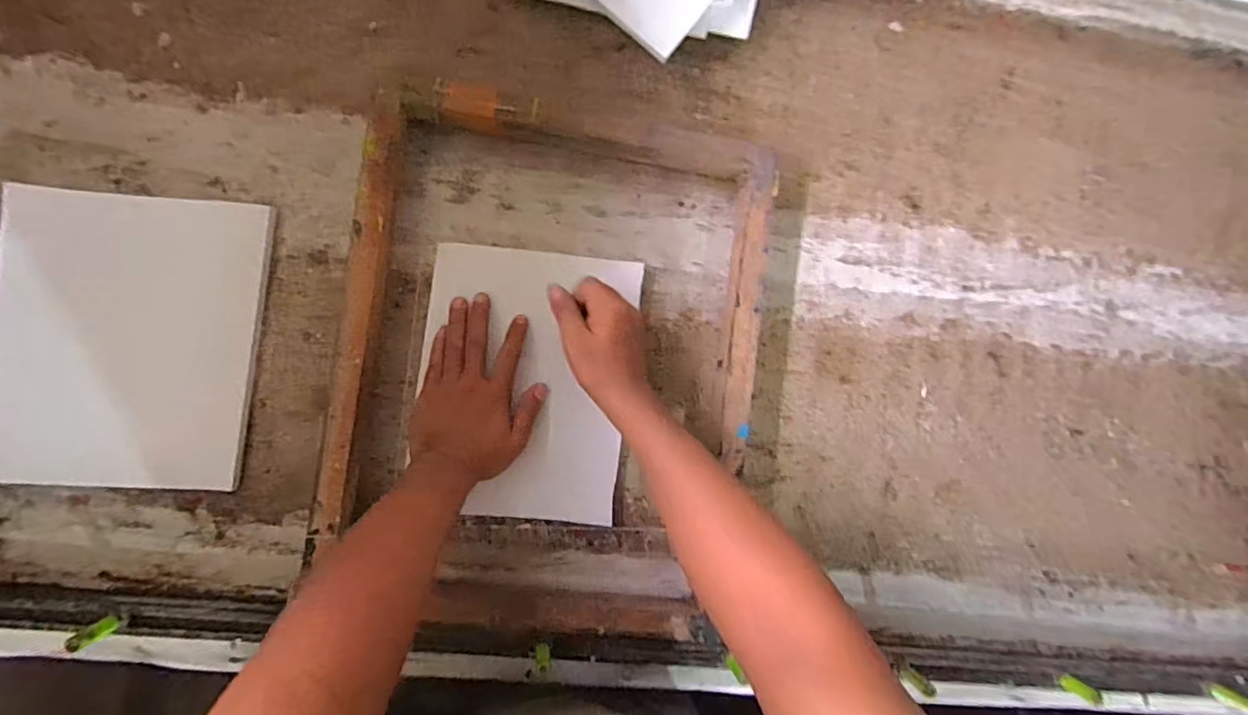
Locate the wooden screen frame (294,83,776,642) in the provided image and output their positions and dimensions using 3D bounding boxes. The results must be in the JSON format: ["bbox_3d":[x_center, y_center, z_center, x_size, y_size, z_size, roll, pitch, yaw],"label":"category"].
[{"bbox_3d":[-0.068,0.004,0.579,0.404,0.049,0.527,7,87,-7],"label":"wooden screen frame"}]

